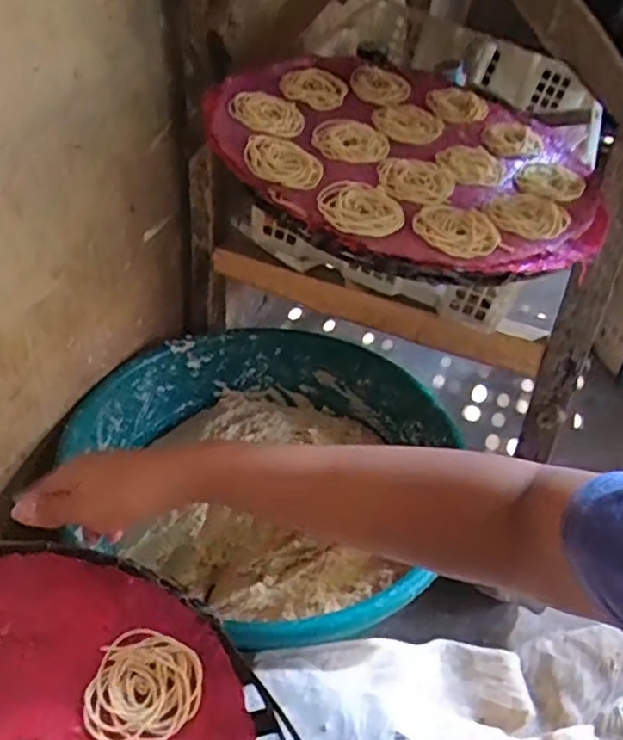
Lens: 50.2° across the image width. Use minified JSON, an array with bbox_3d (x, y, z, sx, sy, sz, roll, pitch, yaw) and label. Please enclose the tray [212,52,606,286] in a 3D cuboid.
[{"bbox_3d":[0.084,-0.199,0.614,0.354,0.077,0.327,29,44,26],"label":"tray"}]

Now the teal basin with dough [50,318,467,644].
[{"bbox_3d":[-0.045,0.127,0.788,0.425,0.161,0.387,3,39,-3],"label":"teal basin with dough"}]

